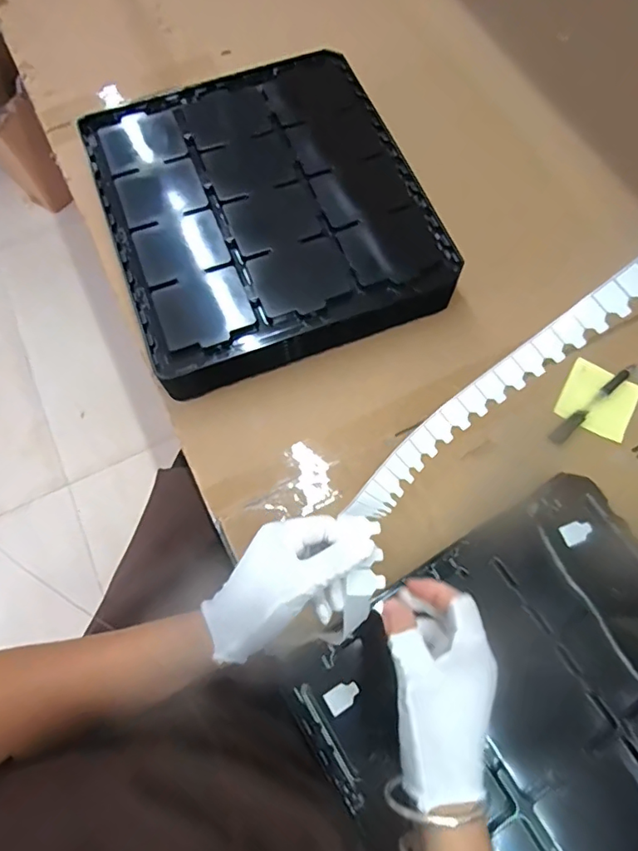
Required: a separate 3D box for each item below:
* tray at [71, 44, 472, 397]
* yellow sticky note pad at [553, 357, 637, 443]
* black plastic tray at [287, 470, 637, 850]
[{"bbox_3d":[-0.077,-0.257,0.636,0.358,0.072,0.386,-21,72,-5],"label":"tray"},{"bbox_3d":[0.311,-0.028,0.585,0.077,0.008,0.076,28,75,11],"label":"yellow sticky note pad"},{"bbox_3d":[0.195,0.282,0.430,0.366,0.053,0.376,-34,73,-10],"label":"black plastic tray"}]

